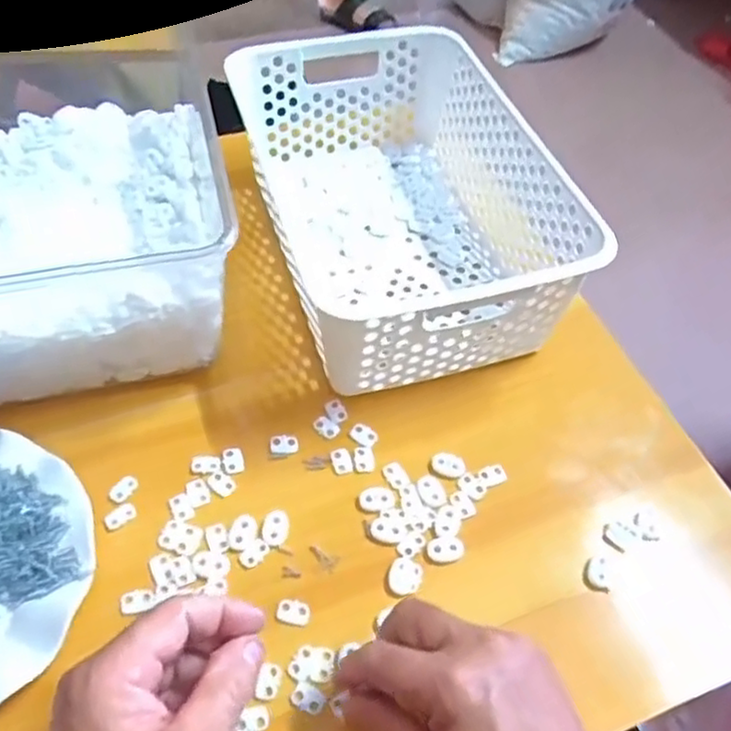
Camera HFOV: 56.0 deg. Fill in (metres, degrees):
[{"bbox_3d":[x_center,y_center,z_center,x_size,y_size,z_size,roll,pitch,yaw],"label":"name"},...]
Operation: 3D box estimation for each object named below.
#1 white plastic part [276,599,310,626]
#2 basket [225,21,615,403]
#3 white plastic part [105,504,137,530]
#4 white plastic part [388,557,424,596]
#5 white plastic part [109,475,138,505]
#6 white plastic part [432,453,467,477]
[{"bbox_3d":[-0.043,0.146,0.408,0.019,0.004,0.014,11,53,4],"label":"white plastic part"},{"bbox_3d":[0.023,-0.131,0.548,0.197,0.113,0.304,-14,55,-14],"label":"basket"},{"bbox_3d":[-0.156,0.096,0.438,0.020,0.004,0.011,-35,63,-27],"label":"white plastic part"},{"bbox_3d":[0.025,0.129,0.421,0.020,0.004,0.023,20,54,10],"label":"white plastic part"},{"bbox_3d":[-0.158,0.080,0.448,0.012,0.004,0.020,25,55,14],"label":"white plastic part"},{"bbox_3d":[0.058,0.068,0.471,0.024,0.006,0.014,9,53,2],"label":"white plastic part"}]

